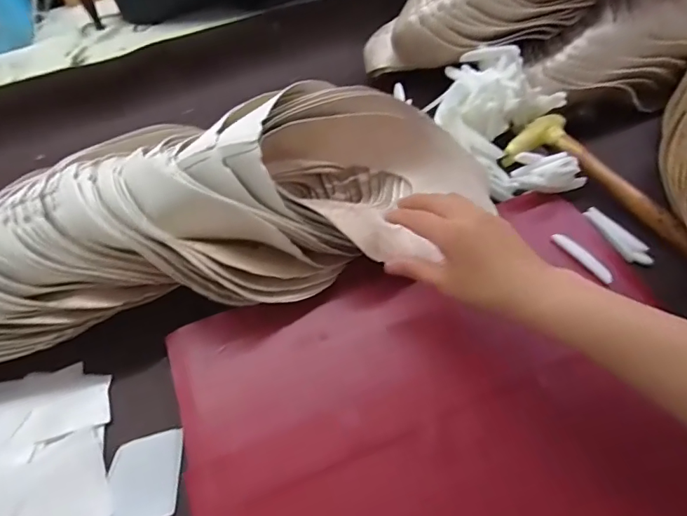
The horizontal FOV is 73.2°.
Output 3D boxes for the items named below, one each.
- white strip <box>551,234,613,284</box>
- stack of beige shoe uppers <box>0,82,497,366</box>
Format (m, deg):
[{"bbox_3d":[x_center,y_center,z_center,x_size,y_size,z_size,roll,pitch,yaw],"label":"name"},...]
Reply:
[{"bbox_3d":[0.225,-0.002,0.435,0.010,0.008,0.065,-31,58,-16],"label":"white strip"},{"bbox_3d":[-0.145,-0.031,0.418,0.589,0.122,0.167,-19,56,-11],"label":"stack of beige shoe uppers"}]

